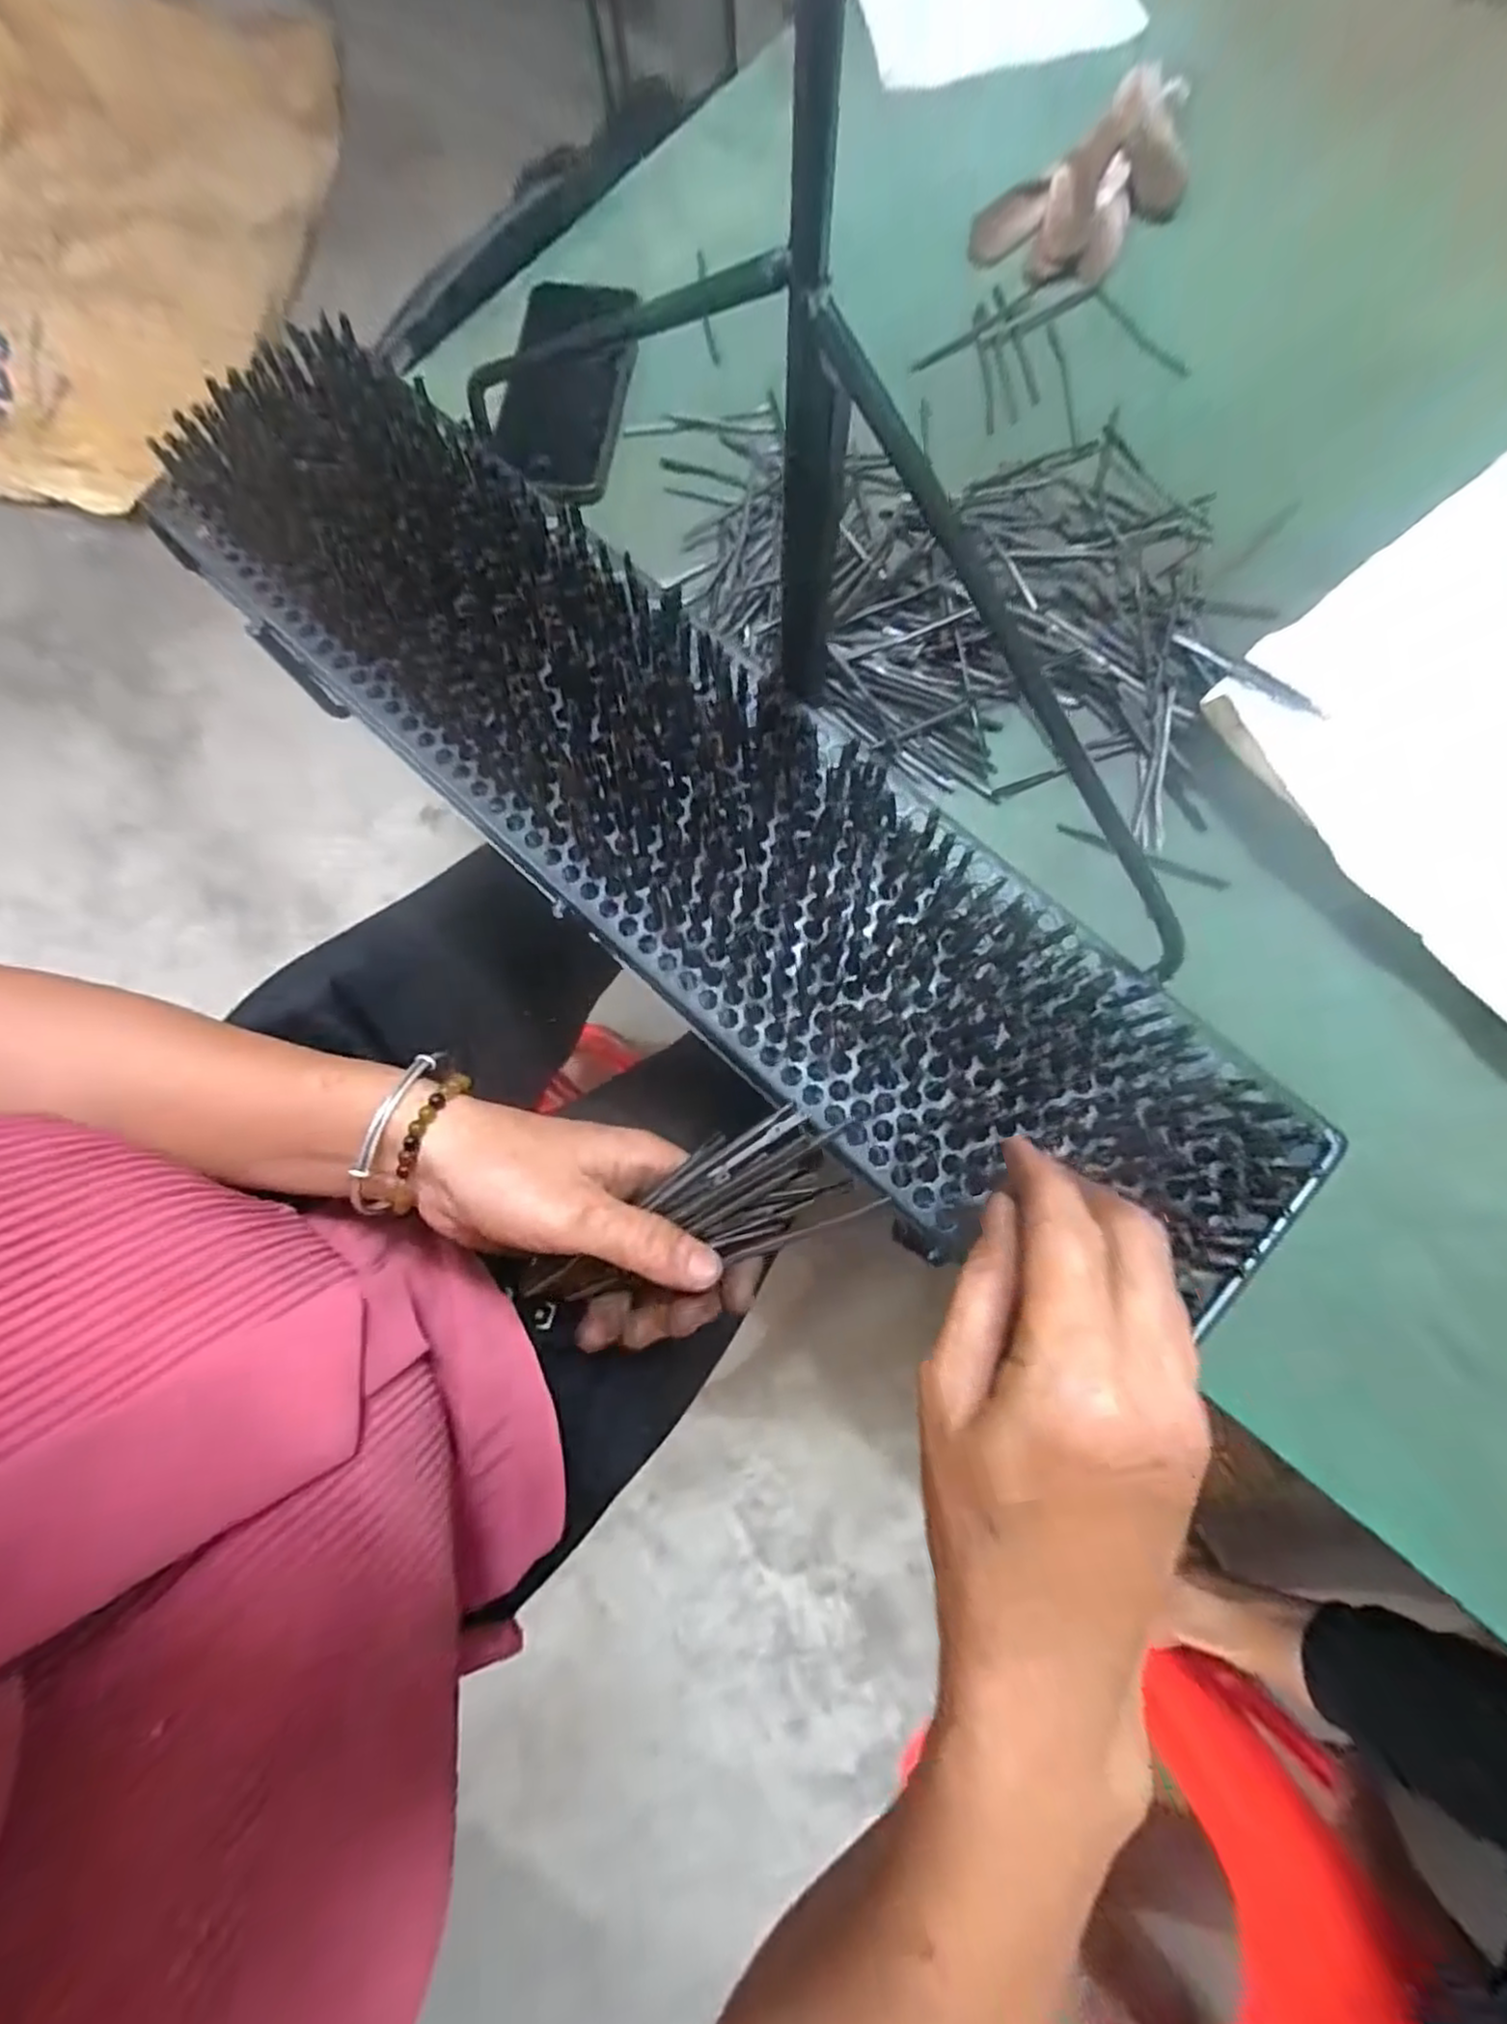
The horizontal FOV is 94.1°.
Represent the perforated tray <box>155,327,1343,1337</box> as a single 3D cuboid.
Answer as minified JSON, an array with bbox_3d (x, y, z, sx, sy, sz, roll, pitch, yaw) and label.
[{"bbox_3d":[-0.035,-0.093,0.305,0.583,0.038,0.141,40,82,6],"label":"perforated tray"}]

